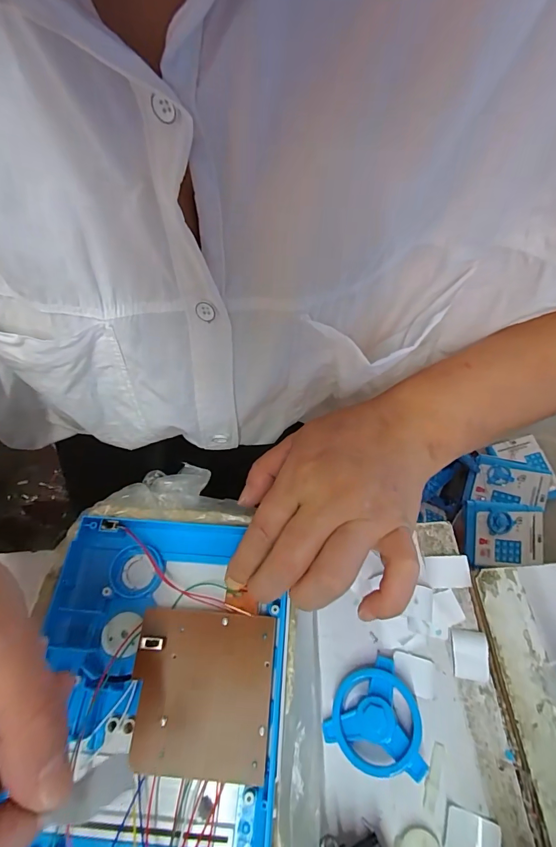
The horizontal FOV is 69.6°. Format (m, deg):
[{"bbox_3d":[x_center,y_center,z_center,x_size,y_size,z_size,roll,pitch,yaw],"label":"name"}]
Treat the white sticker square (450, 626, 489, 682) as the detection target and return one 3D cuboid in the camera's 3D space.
[{"bbox_3d":[0.119,0.143,0.248,0.020,0.005,0.027,6,61,4],"label":"white sticker square"}]

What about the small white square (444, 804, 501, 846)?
[{"bbox_3d":[0.101,0.215,0.207,0.026,0.006,0.020,18,63,11],"label":"small white square"}]

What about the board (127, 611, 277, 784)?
[{"bbox_3d":[-0.040,0.140,0.211,0.071,0.004,0.072,5,62,1],"label":"board"}]

